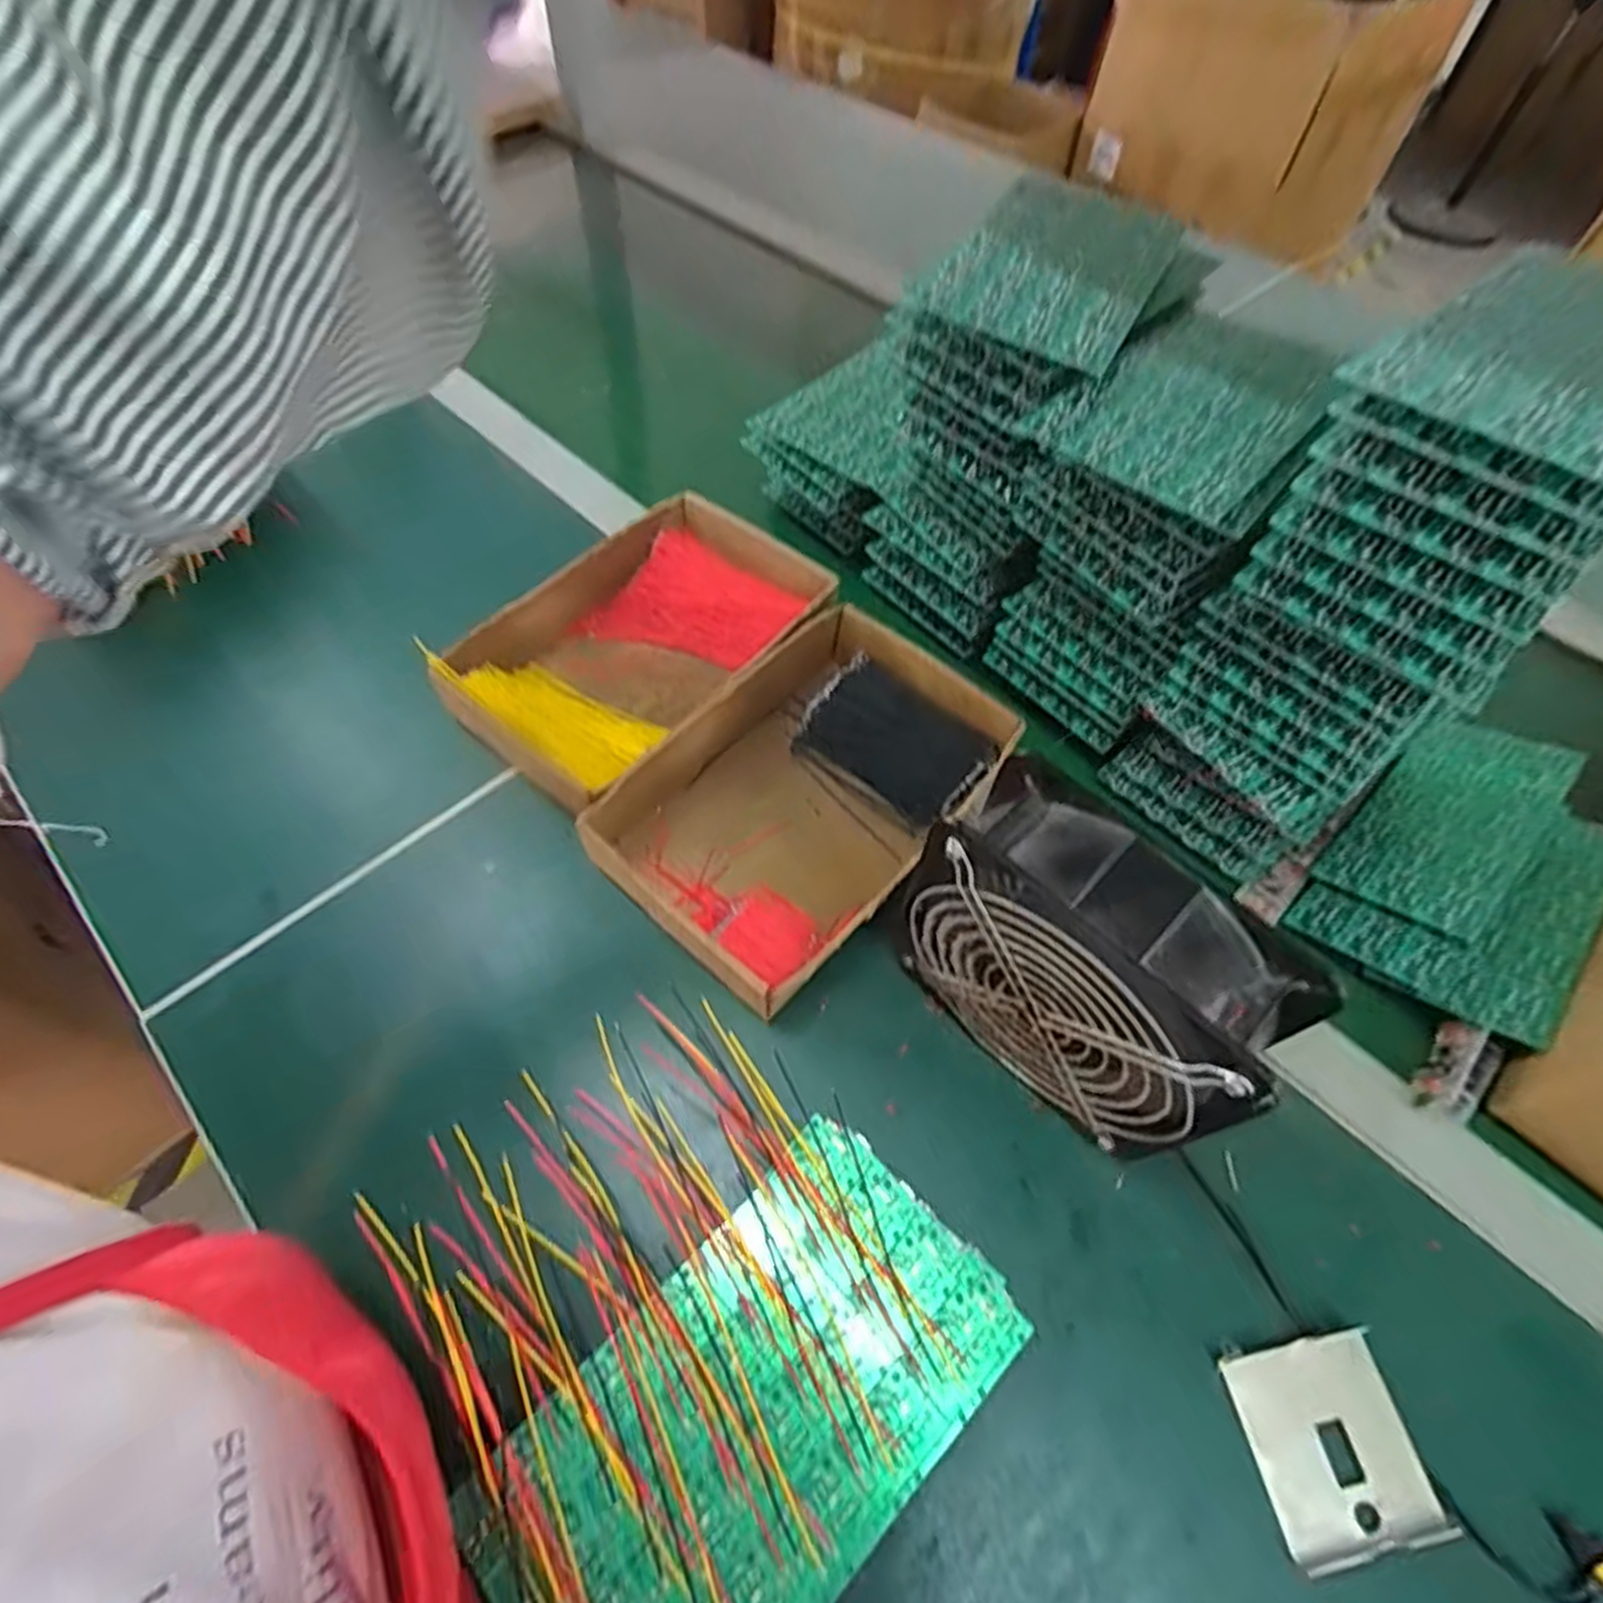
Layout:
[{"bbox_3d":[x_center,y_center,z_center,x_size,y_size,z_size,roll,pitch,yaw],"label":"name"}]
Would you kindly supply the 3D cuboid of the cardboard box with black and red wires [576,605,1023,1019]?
[{"bbox_3d":[0.007,-0.005,0.454,0.153,0.043,0.244,37,63,19],"label":"cardboard box with black and red wires"}]

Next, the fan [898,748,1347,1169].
[{"bbox_3d":[0.120,0.077,0.347,0.059,0.152,0.149,-39,66,-24],"label":"fan"}]

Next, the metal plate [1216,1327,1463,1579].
[{"bbox_3d":[0.217,0.262,0.317,0.063,0.012,0.069,-8,58,-8],"label":"metal plate"}]

